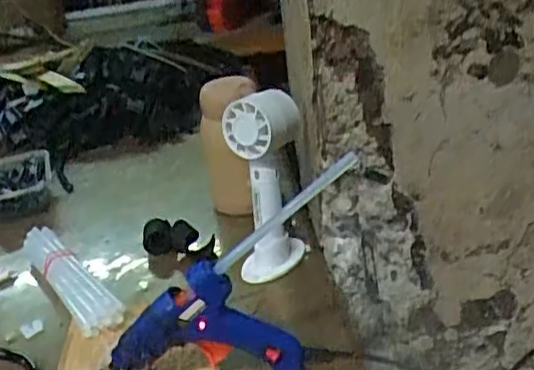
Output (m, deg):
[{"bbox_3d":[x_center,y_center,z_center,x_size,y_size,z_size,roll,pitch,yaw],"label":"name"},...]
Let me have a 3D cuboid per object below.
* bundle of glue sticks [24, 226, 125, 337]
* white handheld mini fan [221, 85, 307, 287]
[{"bbox_3d":[-0.182,0.086,0.619,0.033,0.032,0.190,-23,29,-29],"label":"bundle of glue sticks"},{"bbox_3d":[0.002,-0.002,0.606,0.069,0.161,0.081,-7,26,2],"label":"white handheld mini fan"}]

